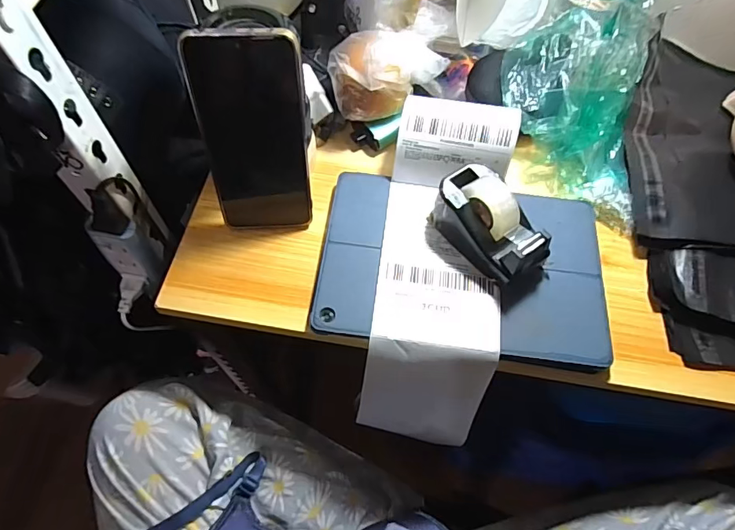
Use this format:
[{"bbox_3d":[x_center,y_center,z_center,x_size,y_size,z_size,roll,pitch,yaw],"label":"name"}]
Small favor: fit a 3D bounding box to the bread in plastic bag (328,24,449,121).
[{"bbox_3d":[0.019,-0.186,0.431,0.101,0.059,0.060,-12,64,-9],"label":"bread in plastic bag"}]

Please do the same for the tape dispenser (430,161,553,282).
[{"bbox_3d":[0.102,-0.036,0.379,0.054,0.052,0.098,-37,70,-20],"label":"tape dispenser"}]

